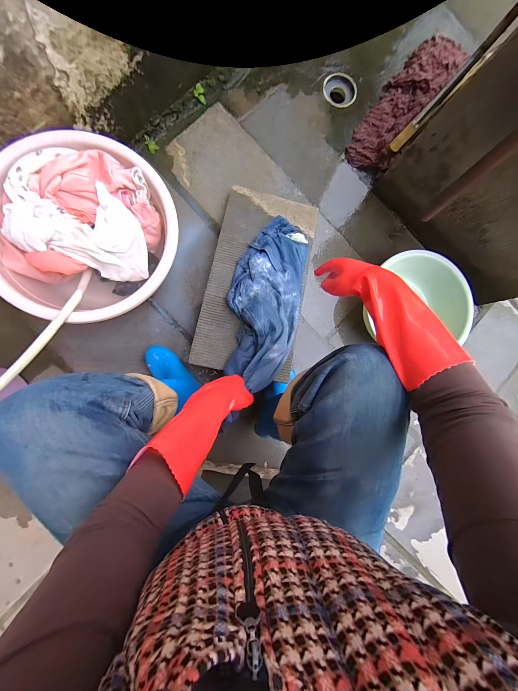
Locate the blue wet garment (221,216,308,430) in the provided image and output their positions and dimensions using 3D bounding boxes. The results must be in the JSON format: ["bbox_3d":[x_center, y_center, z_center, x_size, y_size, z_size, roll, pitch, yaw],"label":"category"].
[{"bbox_3d":[0.021,-0.140,0.697,0.204,0.100,0.527,12,71,-6],"label":"blue wet garment"}]

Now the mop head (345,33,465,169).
[{"bbox_3d":[0.523,-0.874,0.879,0.172,0.051,0.586,36,85,-4],"label":"mop head"}]

